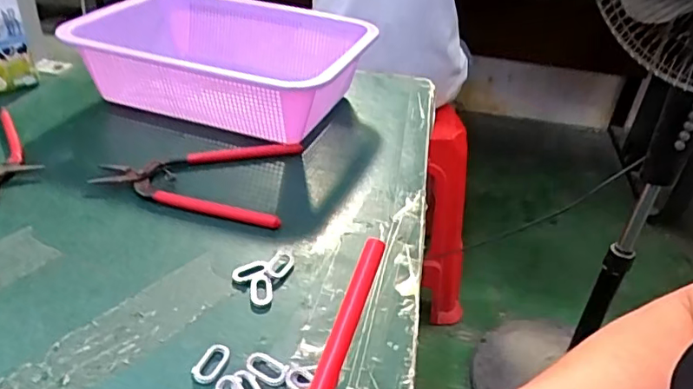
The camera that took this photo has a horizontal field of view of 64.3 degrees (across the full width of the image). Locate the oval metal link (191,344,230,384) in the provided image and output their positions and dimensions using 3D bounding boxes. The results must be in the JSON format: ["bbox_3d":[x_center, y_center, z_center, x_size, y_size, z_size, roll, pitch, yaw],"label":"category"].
[{"bbox_3d":[-0.073,0.091,0.297,0.014,0.004,0.024,12,35,11],"label":"oval metal link"}]

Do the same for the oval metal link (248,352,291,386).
[{"bbox_3d":[-0.043,0.094,0.297,0.024,0.004,0.015,21,38,22],"label":"oval metal link"}]

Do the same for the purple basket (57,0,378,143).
[{"bbox_3d":[-0.123,-0.131,0.551,0.255,0.077,0.194,15,36,15],"label":"purple basket"}]

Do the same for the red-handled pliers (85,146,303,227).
[{"bbox_3d":[-0.118,-0.019,0.447,0.149,0.010,0.110,7,35,4],"label":"red-handled pliers"}]

